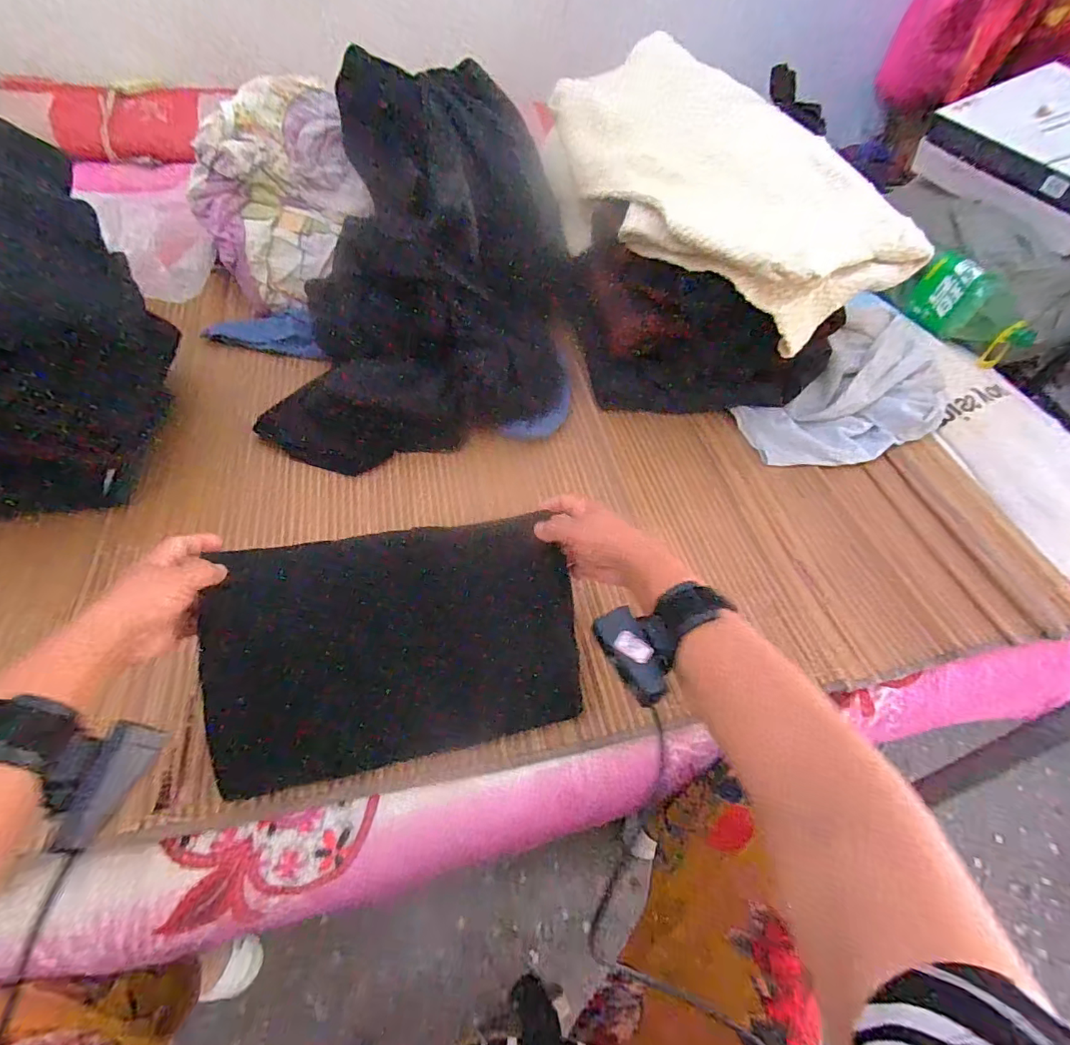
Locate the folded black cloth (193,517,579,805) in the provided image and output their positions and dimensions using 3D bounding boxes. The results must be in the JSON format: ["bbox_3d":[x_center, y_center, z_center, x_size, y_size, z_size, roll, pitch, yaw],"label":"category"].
[{"bbox_3d":[-0.119,0.110,0.444,0.309,0.031,0.201,-8,86,-12],"label":"folded black cloth"}]

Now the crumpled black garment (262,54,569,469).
[{"bbox_3d":[-0.131,-0.307,0.627,0.356,0.273,0.428,9,57,-1],"label":"crumpled black garment"}]

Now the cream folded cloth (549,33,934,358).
[{"bbox_3d":[0.215,-0.407,0.613,0.263,0.111,0.458,-33,65,-26],"label":"cream folded cloth"}]

